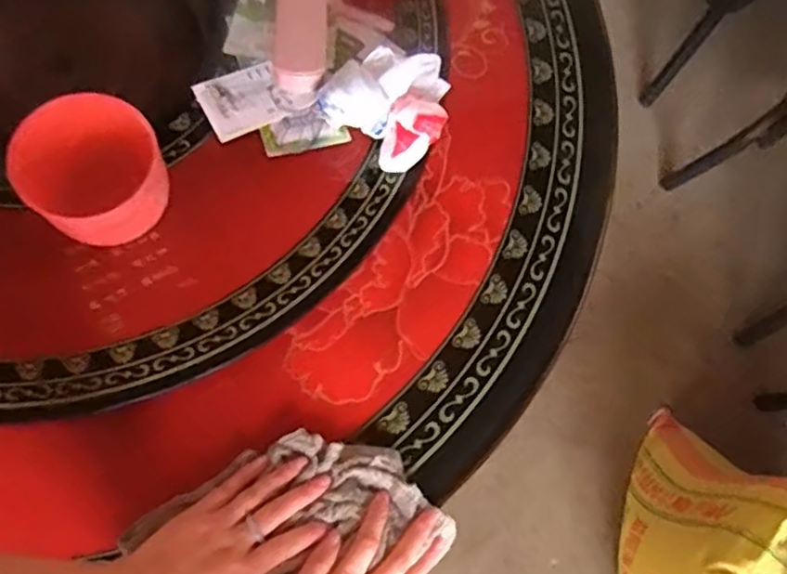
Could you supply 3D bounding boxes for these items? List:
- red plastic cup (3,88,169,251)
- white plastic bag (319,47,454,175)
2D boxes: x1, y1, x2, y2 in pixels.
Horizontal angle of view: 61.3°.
[{"bbox_3d":[-0.238,-0.090,0.540,0.101,0.081,0.103,0,76,-1],"label":"red plastic cup"},{"bbox_3d":[-0.001,-0.166,0.595,0.101,0.081,0.087,26,72,1],"label":"white plastic bag"}]

